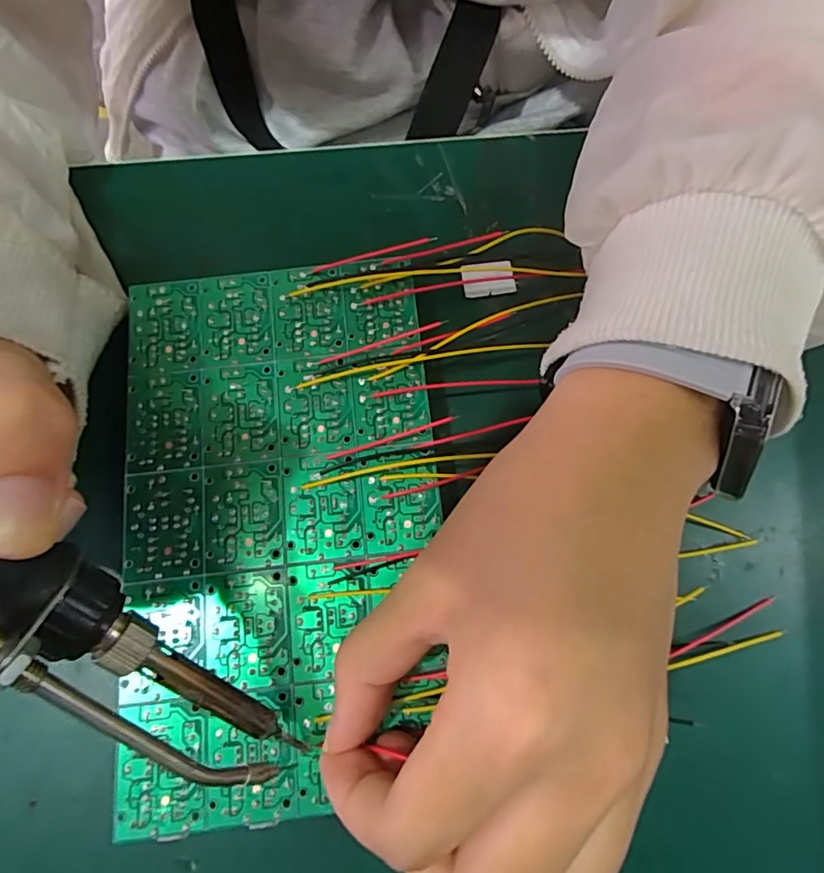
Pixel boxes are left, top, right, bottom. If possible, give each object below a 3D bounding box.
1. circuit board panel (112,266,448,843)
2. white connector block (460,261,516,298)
[{"bbox_3d":[-0.043,0.024,0.166,0.101,0.004,0.170,-6,77,-1],"label":"circuit board panel"},{"bbox_3d":[0.030,-0.062,0.199,0.020,0.004,0.013,-5,77,-1],"label":"white connector block"}]

